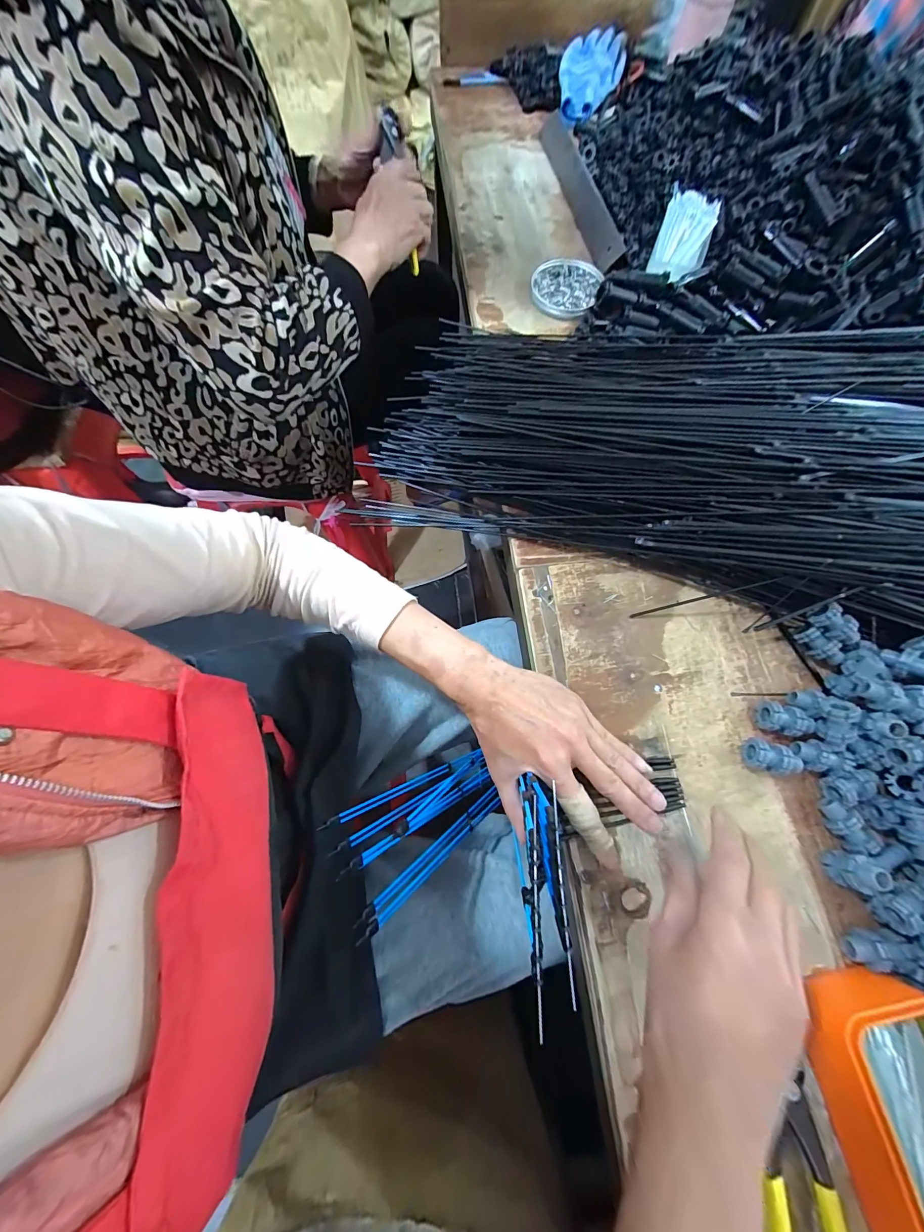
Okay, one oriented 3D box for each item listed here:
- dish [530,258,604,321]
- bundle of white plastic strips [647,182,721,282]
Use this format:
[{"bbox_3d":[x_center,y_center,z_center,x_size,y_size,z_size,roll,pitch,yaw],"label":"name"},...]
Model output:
[{"bbox_3d":[0.130,-0.415,0.502,0.083,0.010,0.092,23,73,5],"label":"dish"},{"bbox_3d":[0.277,-0.471,0.496,0.063,0.018,0.172,20,73,4],"label":"bundle of white plastic strips"}]

